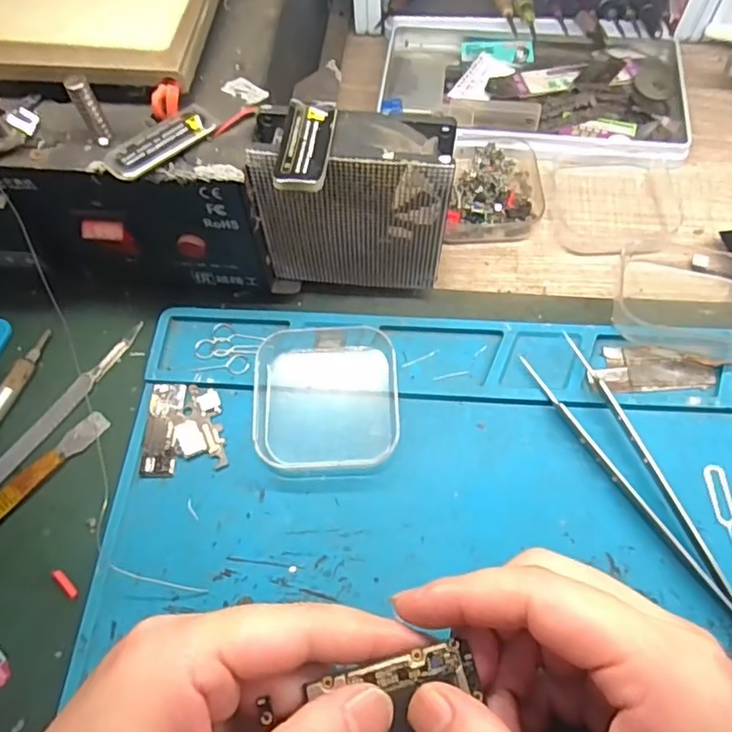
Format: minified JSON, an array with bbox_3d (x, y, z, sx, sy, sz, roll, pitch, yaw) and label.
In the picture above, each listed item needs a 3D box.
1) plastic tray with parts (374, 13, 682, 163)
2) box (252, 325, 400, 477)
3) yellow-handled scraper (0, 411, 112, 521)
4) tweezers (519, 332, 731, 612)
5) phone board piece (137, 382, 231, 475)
[{"bbox_3d":[0.099,-0.170,0.346,0.177,0.021,0.108,11,65,8],"label":"plastic tray with parts"},{"bbox_3d":[-0.018,0.012,0.261,0.064,0.017,0.070,-3,64,2],"label":"box"},{"bbox_3d":[-0.164,0.064,0.250,0.012,0.004,0.121,37,71,19],"label":"yellow-handled scraper"},{"bbox_3d":[0.121,0.055,0.237,0.026,0.009,0.157,-26,65,-10],"label":"tweezers"},{"bbox_3d":[-0.082,0.028,0.263,0.036,0.004,0.043,-3,64,2],"label":"phone board piece"}]

